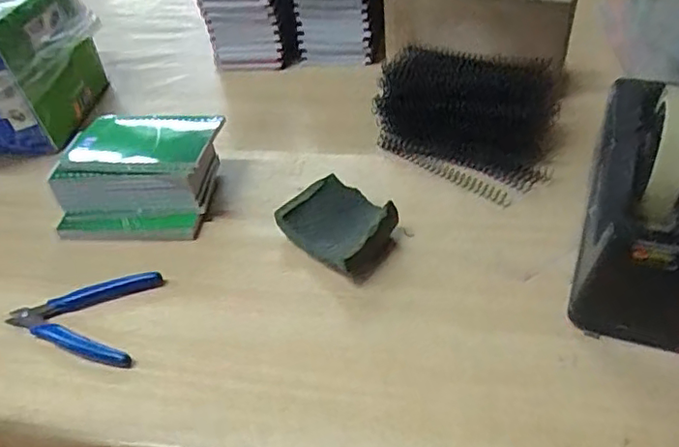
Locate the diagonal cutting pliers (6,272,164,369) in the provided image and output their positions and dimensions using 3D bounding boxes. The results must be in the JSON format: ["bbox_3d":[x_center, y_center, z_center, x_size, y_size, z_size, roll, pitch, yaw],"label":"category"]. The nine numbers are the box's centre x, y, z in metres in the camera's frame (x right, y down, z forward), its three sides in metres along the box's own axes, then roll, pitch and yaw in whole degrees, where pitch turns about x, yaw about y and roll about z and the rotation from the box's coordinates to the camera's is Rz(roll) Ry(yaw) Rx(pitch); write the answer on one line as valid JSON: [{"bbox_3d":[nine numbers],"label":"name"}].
[{"bbox_3d":[-0.207,0.073,0.467,0.113,0.009,0.084,0,44,8],"label":"diagonal cutting pliers"}]

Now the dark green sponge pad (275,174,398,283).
[{"bbox_3d":[0.000,0.002,0.494,0.072,0.035,0.093,-36,50,-27],"label":"dark green sponge pad"}]

